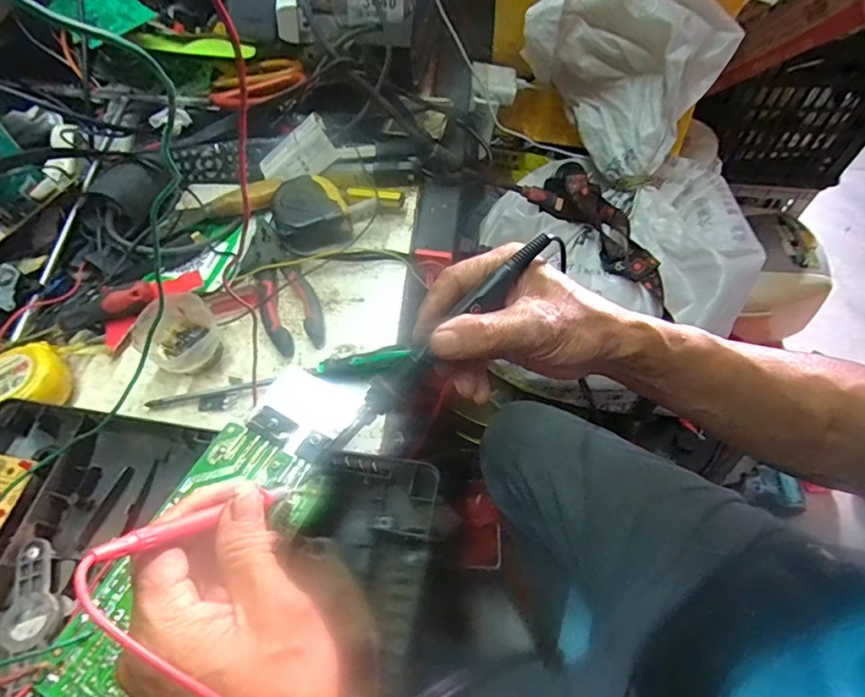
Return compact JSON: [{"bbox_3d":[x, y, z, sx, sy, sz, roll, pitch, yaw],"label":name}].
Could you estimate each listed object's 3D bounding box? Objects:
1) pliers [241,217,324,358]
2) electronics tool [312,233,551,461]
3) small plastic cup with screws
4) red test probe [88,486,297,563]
[{"bbox_3d":[-0.145,-0.060,0.481,0.048,0.018,0.152,-25,61,-11],"label":"pliers"},{"bbox_3d":[0.000,0.000,0.324,0.204,0.015,0.016,-45,65,0],"label":"electronics tool"},{"bbox_3d":[-0.215,-0.012,0.443,0.065,0.036,0.064,-1,59,2],"label":"small plastic cup with screws"},{"bbox_3d":[-0.112,0.085,0.265,0.008,0.129,0.008,31,97,20],"label":"red test probe"}]

